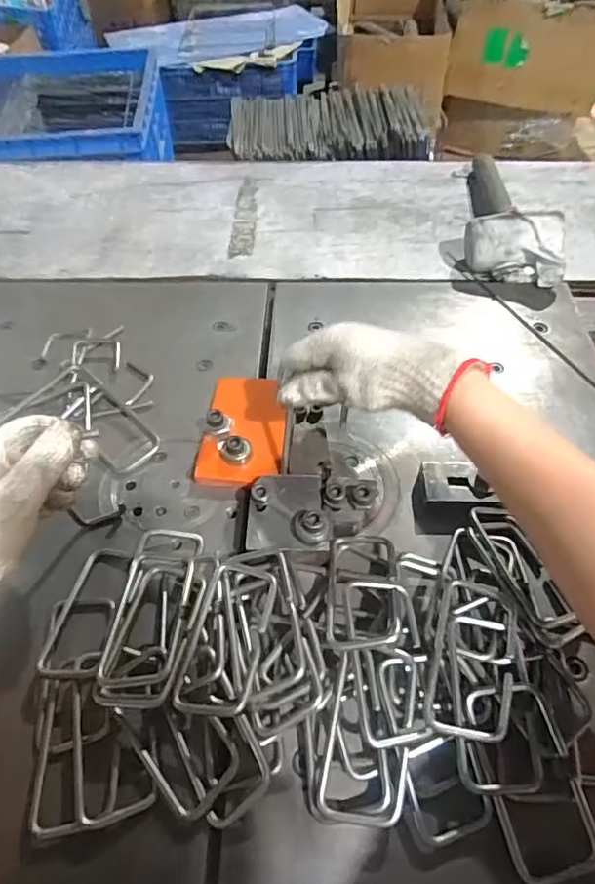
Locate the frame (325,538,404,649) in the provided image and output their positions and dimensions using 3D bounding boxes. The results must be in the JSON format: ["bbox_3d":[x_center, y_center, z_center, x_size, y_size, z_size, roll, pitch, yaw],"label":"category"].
[{"bbox_3d":[0.049,0.106,0.400,0.050,0.010,0.102,-5,35,9],"label":"frame"}]

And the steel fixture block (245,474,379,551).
[{"bbox_3d":[0.014,0.058,0.438,0.107,0.041,0.070,-1,52,1],"label":"steel fixture block"}]

